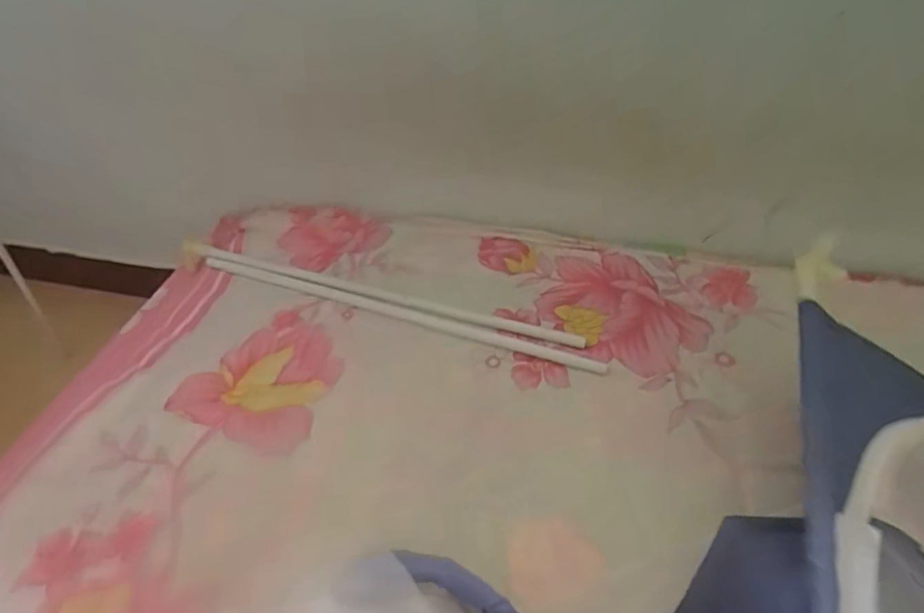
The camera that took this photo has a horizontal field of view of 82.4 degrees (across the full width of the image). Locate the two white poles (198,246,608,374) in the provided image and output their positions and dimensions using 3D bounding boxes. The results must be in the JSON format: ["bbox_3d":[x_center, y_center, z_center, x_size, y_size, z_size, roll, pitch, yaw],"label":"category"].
[{"bbox_3d":[-0.108,-0.010,0.709,0.583,0.011,0.047,15,48,16],"label":"two white poles"}]

